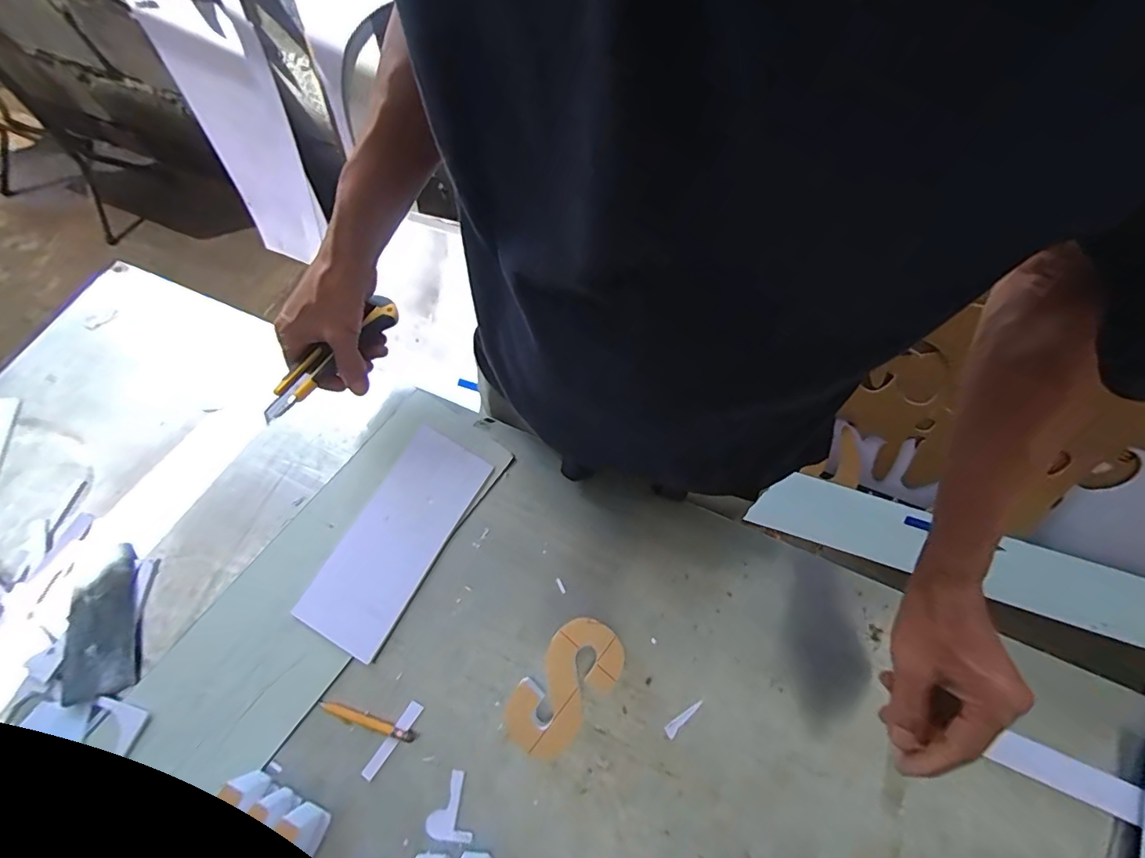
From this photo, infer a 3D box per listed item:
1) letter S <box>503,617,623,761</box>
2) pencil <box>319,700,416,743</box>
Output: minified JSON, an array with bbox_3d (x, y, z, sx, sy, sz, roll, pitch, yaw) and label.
[{"bbox_3d":[-0.007,0.219,0.434,0.067,0.043,0.113,38,72,15],"label":"letter S"},{"bbox_3d":[-0.179,0.255,0.438,0.089,0.005,0.009,16,68,6],"label":"pencil"}]

